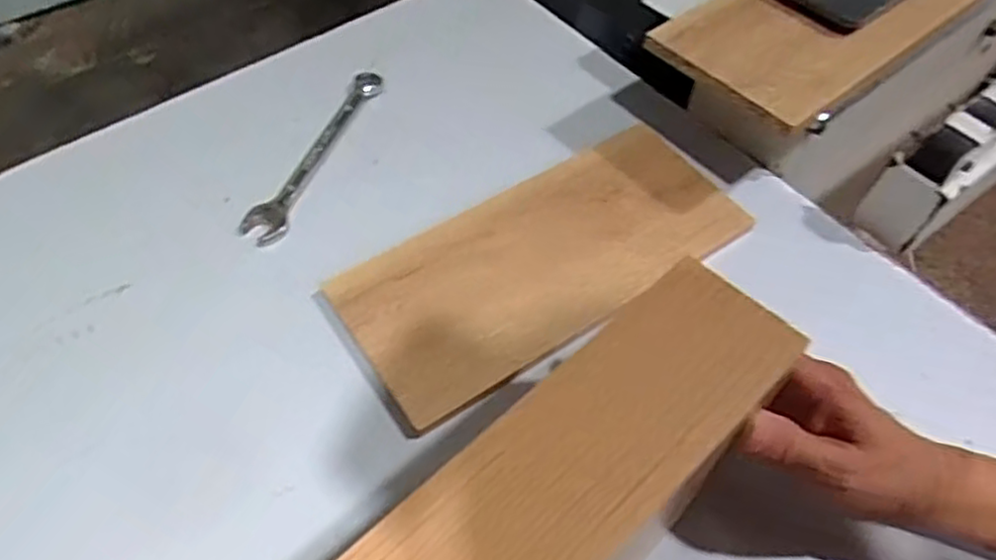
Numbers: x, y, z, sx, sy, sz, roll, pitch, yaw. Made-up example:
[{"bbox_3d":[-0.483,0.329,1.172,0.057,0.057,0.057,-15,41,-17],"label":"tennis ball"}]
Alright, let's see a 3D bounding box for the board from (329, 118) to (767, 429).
[{"bbox_3d":[0.036,-0.020,0.503,0.300,0.020,0.129,-30,61,-21],"label":"board"}]

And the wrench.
[{"bbox_3d":[-0.147,-0.107,0.559,0.033,0.012,0.190,18,56,10],"label":"wrench"}]

